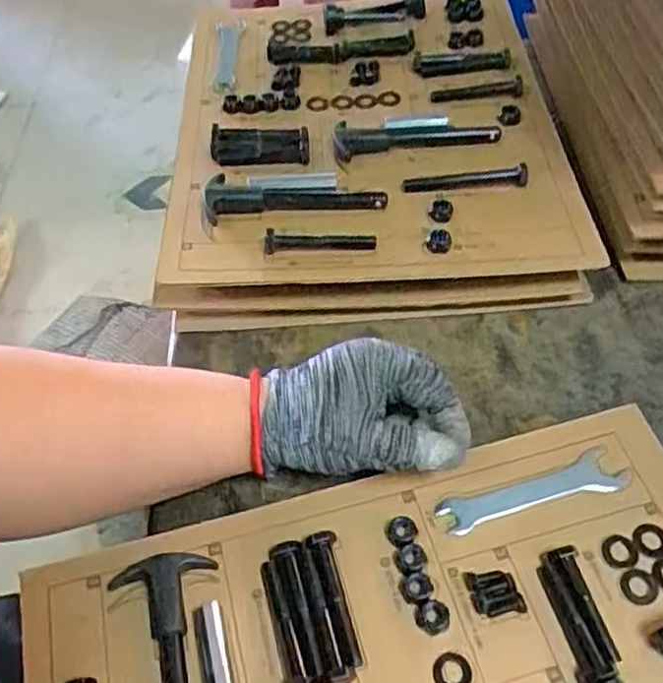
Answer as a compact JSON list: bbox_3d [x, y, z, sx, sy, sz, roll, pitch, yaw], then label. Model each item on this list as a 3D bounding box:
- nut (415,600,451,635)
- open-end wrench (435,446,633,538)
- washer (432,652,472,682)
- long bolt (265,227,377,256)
[{"bbox_3d":[0.054,0.146,0.377,0.017,0.004,0.016,-1,52,3],"label":"nut"},{"bbox_3d":[0.117,0.087,0.409,0.111,0.004,0.026,-17,53,-8],"label":"open-end wrench"},{"bbox_3d":[0.061,0.168,0.362,0.019,0.004,0.019,-2,52,3],"label":"washer"},{"bbox_3d":[-0.007,-0.068,0.479,0.074,0.009,0.016,-1,52,3],"label":"long bolt"}]

